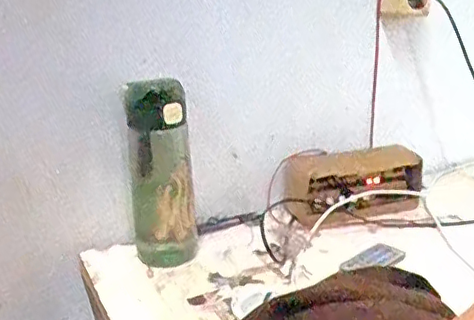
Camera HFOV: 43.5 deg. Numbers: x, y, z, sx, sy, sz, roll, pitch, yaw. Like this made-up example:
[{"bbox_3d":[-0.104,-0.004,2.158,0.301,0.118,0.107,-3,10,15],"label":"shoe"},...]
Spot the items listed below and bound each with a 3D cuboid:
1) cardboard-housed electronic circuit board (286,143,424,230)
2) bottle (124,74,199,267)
[{"bbox_3d":[0.161,0.030,0.837,0.185,0.082,0.096,-10,20,-21],"label":"cardboard-housed electronic circuit board"},{"bbox_3d":[-0.087,0.018,0.691,0.072,0.221,0.080,-7,19,-13],"label":"bottle"}]

